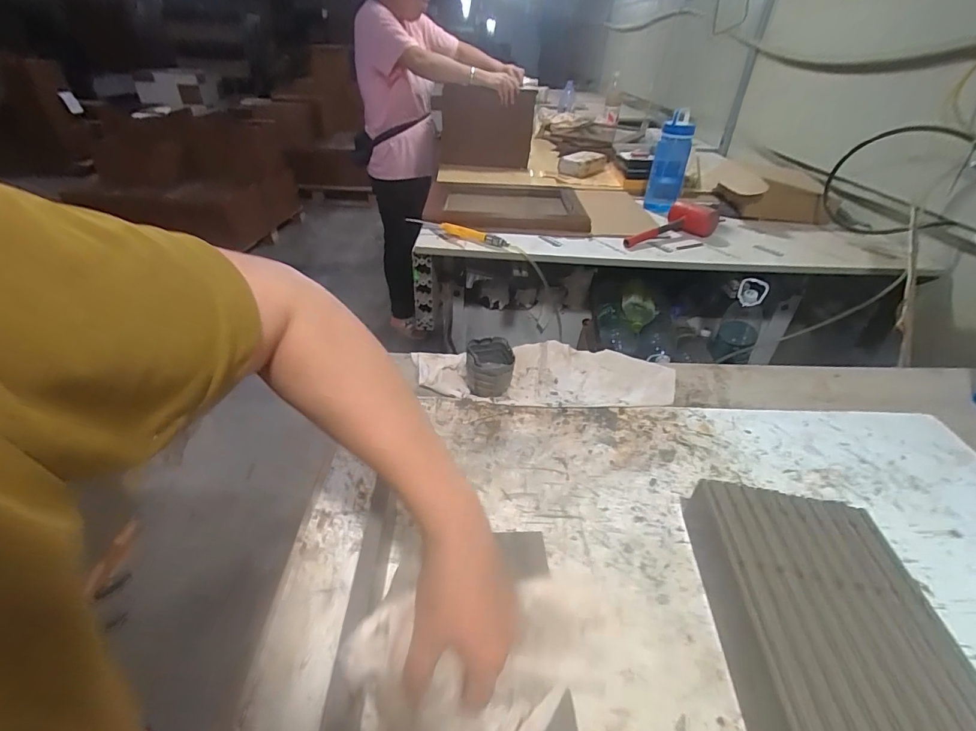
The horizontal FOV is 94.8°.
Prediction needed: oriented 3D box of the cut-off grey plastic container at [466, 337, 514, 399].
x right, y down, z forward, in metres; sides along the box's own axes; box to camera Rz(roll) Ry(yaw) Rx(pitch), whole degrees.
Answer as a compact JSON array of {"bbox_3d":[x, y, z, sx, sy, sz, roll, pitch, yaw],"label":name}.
[{"bbox_3d":[0.003,0.006,0.631,0.064,0.067,0.060,2,36,-1],"label":"cut-off grey plastic container"}]

